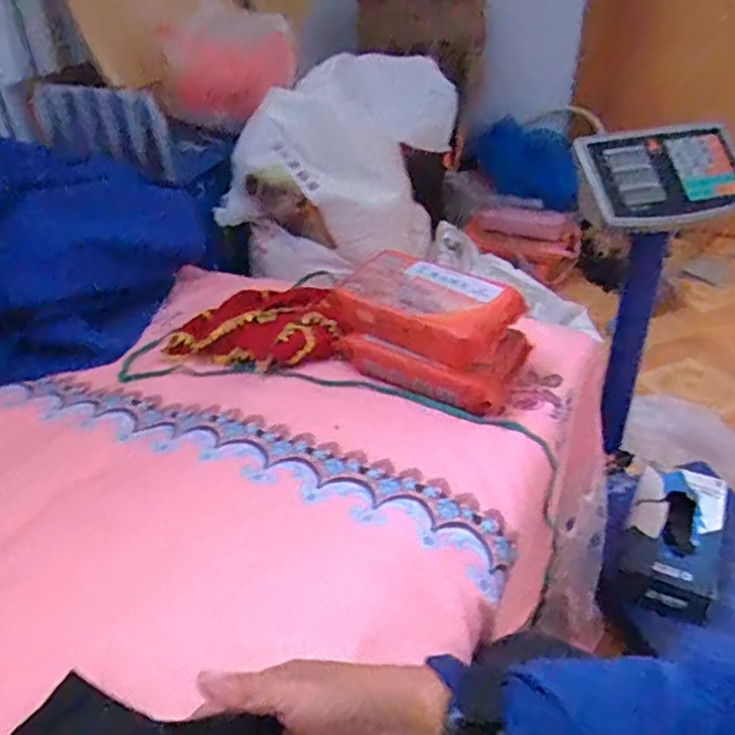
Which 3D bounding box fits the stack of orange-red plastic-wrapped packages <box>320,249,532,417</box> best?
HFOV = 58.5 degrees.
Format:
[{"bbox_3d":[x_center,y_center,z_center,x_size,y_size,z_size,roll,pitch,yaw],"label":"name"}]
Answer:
[{"bbox_3d":[0.072,-0.047,0.747,0.214,0.096,0.121,22,41,29],"label":"stack of orange-red plastic-wrapped packages"}]

